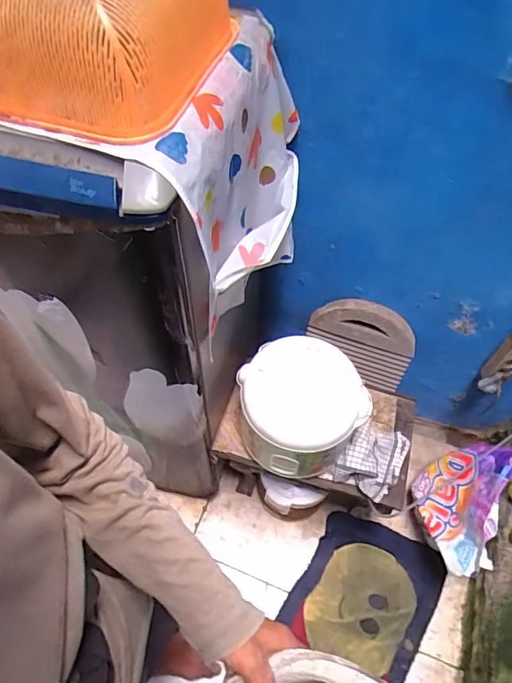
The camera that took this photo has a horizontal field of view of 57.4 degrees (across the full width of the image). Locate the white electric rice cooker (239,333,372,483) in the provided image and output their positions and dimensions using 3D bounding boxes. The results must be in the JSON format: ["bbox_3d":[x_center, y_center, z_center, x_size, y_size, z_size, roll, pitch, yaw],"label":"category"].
[{"bbox_3d":[0.092,0.157,1.051,0.253,0.216,0.255,-37,64,-24],"label":"white electric rice cooker"}]

